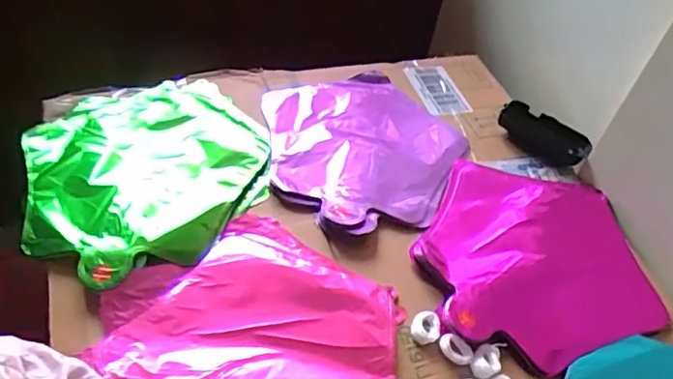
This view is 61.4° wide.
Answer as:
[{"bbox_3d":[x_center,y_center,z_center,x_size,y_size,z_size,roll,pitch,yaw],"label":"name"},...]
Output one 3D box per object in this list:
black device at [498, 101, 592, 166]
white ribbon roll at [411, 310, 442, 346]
[{"bbox_3d":[0.260,-0.071,0.715,0.114,0.024,0.057,38,53,24],"label":"black device"},{"bbox_3d":[0.078,0.121,0.499,0.026,0.009,0.029,-6,49,-14],"label":"white ribbon roll"}]

